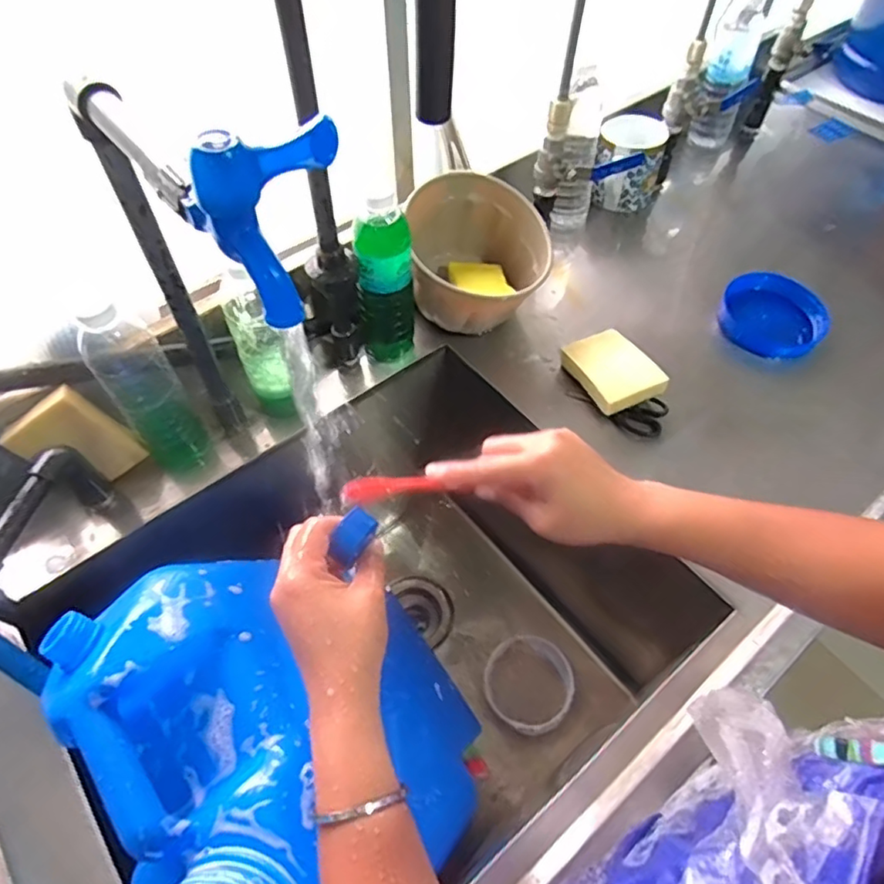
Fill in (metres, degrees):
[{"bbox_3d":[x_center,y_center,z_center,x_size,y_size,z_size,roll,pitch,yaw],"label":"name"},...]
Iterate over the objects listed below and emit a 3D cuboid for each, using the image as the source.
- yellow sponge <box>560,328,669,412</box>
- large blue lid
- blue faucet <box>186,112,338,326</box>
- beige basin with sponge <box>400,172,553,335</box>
[{"bbox_3d":[0.189,-0.081,0.672,0.080,0.020,0.096,-27,57,-8],"label":"yellow sponge"},{"bbox_3d":[0.411,-0.157,0.745,0.117,0.032,0.114,-1,56,1],"label":"large blue lid"},{"bbox_3d":[-0.079,-0.107,0.288,0.042,0.079,0.062,28,61,19],"label":"blue faucet"},{"bbox_3d":[0.042,-0.214,0.699,0.159,0.111,0.148,-1,56,1],"label":"beige basin with sponge"}]

